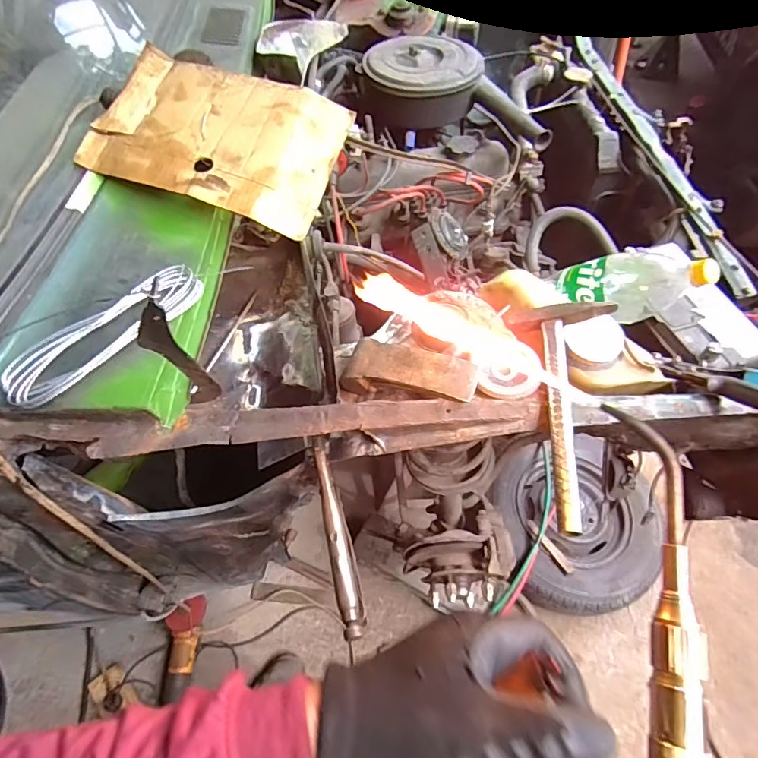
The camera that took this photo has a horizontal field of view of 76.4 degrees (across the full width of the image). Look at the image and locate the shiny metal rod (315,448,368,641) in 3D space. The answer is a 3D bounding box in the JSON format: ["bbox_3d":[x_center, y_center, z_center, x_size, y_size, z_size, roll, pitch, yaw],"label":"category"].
[{"bbox_3d":[-0.040,0.153,0.472,0.023,0.028,0.179,-11,64,-9],"label":"shiny metal rod"}]

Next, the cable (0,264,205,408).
[{"bbox_3d":[-0.277,-0.053,0.492,0.063,0.016,0.209,38,62,20],"label":"cable"}]

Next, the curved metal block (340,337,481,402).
[{"bbox_3d":[0.036,-0.010,0.551,0.151,0.035,0.057,8,62,18],"label":"curved metal block"}]

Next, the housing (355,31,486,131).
[{"bbox_3d":[0.082,-0.629,1.014,0.254,0.094,0.211,13,57,5],"label":"housing"}]

